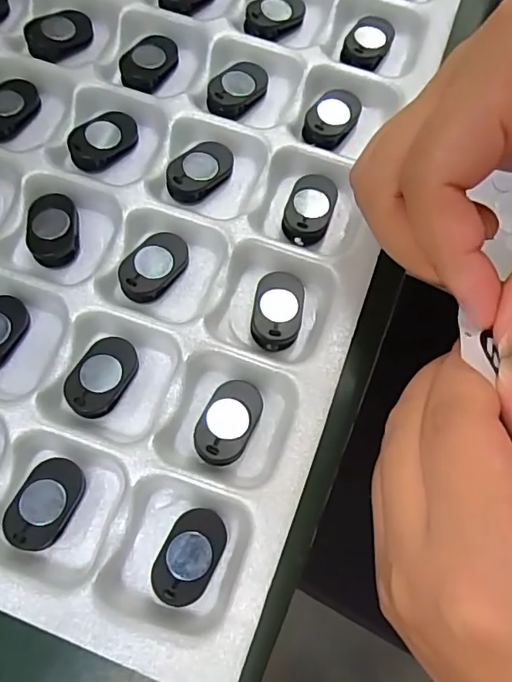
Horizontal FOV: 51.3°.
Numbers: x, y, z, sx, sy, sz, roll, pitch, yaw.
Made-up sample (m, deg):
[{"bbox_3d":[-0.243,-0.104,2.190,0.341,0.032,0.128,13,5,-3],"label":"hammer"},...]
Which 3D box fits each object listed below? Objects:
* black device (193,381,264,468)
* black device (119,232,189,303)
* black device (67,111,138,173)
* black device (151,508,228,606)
[{"bbox_3d":[-0.009,0.026,0.177,0.018,0.004,0.029,24,73,5],"label":"black device"},{"bbox_3d":[-0.037,-0.028,0.195,0.018,0.004,0.029,31,74,9],"label":"black device"},{"bbox_3d":[-0.061,-0.081,0.213,0.028,0.007,0.019,-33,75,-11],"label":"black device"},{"bbox_3d":[-0.020,0.066,0.165,0.017,0.006,0.028,24,73,5],"label":"black device"}]

